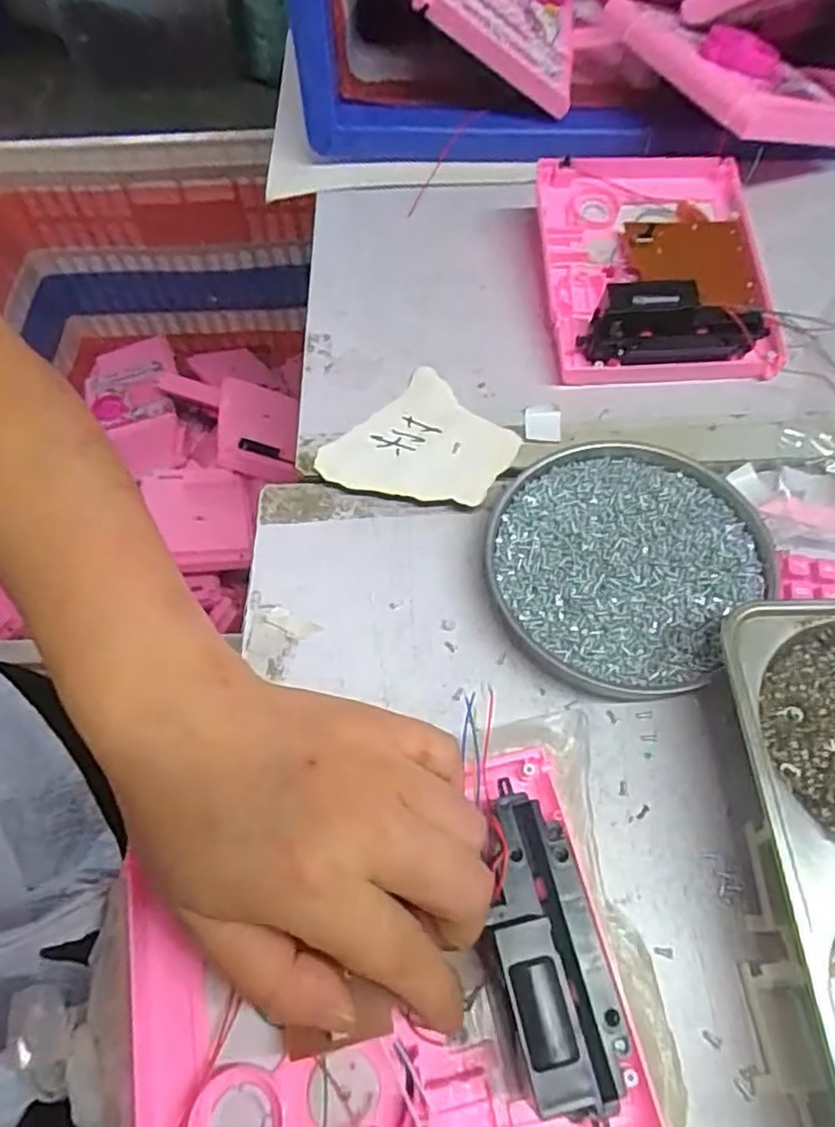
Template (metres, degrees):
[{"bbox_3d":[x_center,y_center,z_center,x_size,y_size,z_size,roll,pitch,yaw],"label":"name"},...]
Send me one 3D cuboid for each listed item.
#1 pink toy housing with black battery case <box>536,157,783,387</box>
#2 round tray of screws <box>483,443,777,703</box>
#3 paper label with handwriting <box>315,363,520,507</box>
[{"bbox_3d":[0.146,-0.189,0.426,0.130,0.047,0.165,0,61,3],"label":"pink toy housing with black battery case"},{"bbox_3d":[0.102,-0.002,0.345,0.126,0.018,0.130,-1,61,2],"label":"round tray of screws"},{"bbox_3d":[0.003,-0.063,0.385,0.086,0.012,0.094,39,69,21],"label":"paper label with handwriting"}]

